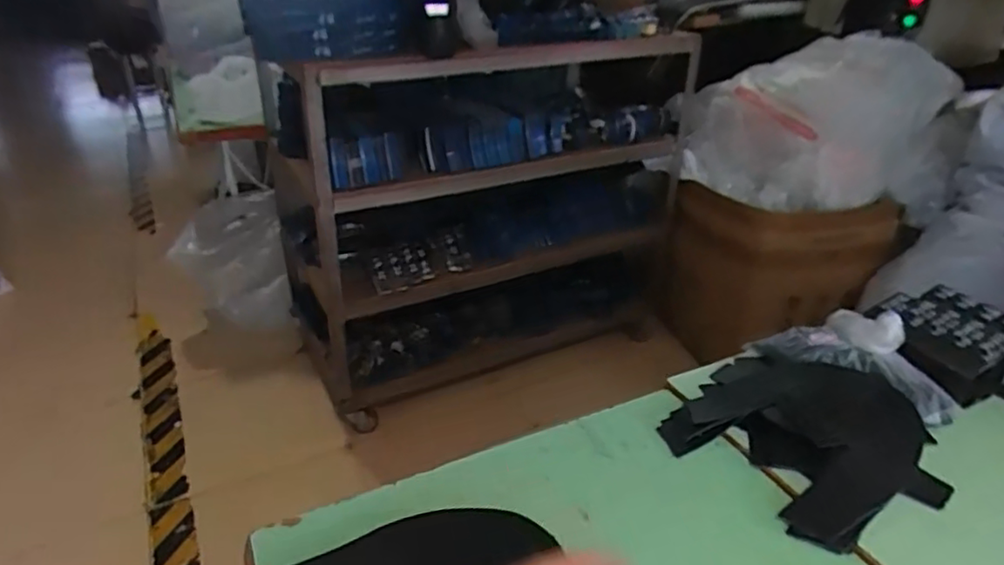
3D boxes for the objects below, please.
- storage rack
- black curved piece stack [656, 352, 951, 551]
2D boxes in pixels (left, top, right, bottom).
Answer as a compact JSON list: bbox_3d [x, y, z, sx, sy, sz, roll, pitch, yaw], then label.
[{"bbox_3d":[0.010,-0.238,1.931,1.235,0.952,0.480,-16,34,-27],"label":"storage rack"},{"bbox_3d":[0.353,0.171,0.731,0.252,0.050,0.271,-20,36,-33],"label":"black curved piece stack"}]

